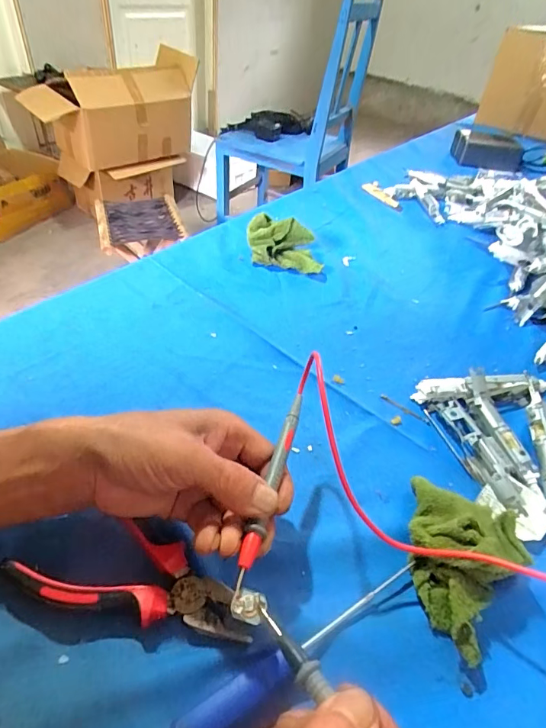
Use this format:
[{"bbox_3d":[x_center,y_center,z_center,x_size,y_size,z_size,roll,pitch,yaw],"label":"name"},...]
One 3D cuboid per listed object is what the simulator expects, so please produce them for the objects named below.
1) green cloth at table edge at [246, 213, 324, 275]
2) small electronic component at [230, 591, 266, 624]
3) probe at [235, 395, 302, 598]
[{"bbox_3d":[0.017,-0.164,0.587,0.107,0.051,0.057,13,44,9],"label":"green cloth at table edge"},{"bbox_3d":[-0.013,0.132,0.237,0.017,0.004,0.015,18,44,11],"label":"small electronic component"},{"bbox_3d":[0.000,0.075,0.283,0.009,0.007,0.141,14,48,10],"label":"probe"}]

